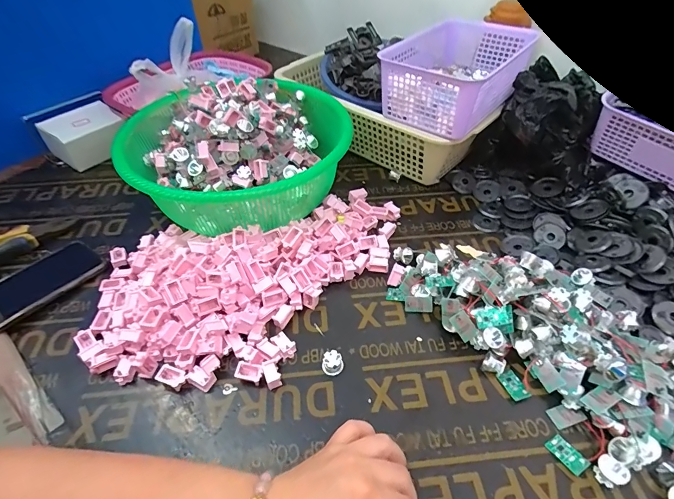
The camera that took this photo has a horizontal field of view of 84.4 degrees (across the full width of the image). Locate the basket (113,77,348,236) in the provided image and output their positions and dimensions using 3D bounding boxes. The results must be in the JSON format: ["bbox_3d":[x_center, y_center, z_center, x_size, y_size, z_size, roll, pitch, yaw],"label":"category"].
[{"bbox_3d":[-0.138,-0.149,0.565,0.315,0.114,0.302,0,47,0],"label":"basket"}]

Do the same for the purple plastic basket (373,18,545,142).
[{"bbox_3d":[0.204,-0.286,0.588,0.154,0.084,0.282,31,54,26],"label":"purple plastic basket"}]

